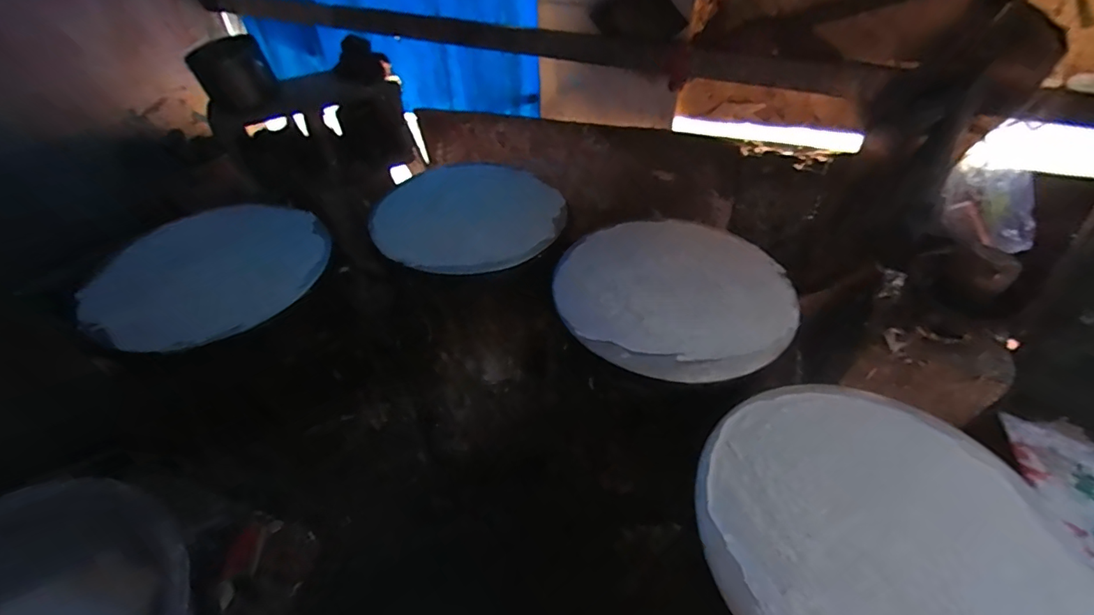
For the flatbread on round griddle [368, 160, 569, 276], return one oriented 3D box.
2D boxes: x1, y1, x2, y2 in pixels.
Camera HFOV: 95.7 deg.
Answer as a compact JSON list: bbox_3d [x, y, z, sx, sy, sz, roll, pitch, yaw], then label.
[{"bbox_3d":[-0.147,-0.190,0.959,0.360,0.036,0.361,16,47,17],"label":"flatbread on round griddle"}]

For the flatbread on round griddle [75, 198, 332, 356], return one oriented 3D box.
[{"bbox_3d":[-0.555,-0.062,0.824,0.341,0.037,0.348,-1,44,1],"label":"flatbread on round griddle"}]

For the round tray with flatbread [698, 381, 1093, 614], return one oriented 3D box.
[{"bbox_3d":[0.356,0.234,0.516,0.367,0.030,0.364,-1,44,1],"label":"round tray with flatbread"}]

